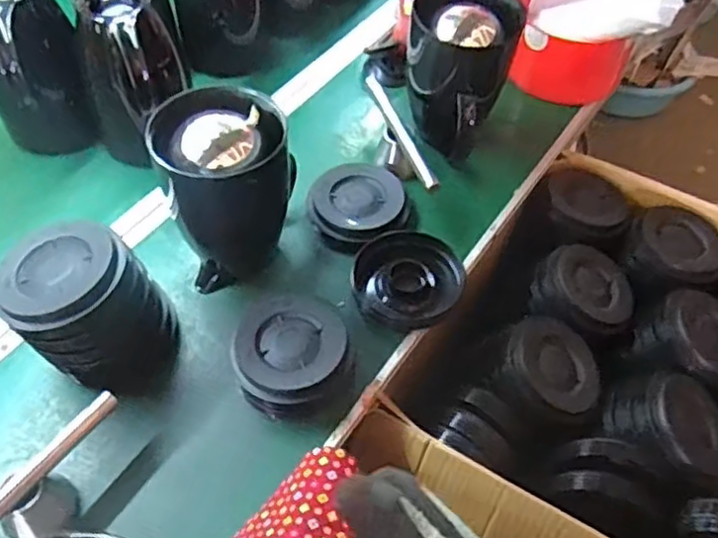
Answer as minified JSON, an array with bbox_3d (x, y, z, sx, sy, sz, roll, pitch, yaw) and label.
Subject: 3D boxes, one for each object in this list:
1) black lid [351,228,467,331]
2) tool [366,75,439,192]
[{"bbox_3d":[0.053,0.009,0.723,0.115,0.027,0.119,0,53,0],"label":"black lid"},{"bbox_3d":[0.044,-0.148,0.819,0.031,0.073,0.204,-15,55,-12],"label":"tool"}]

